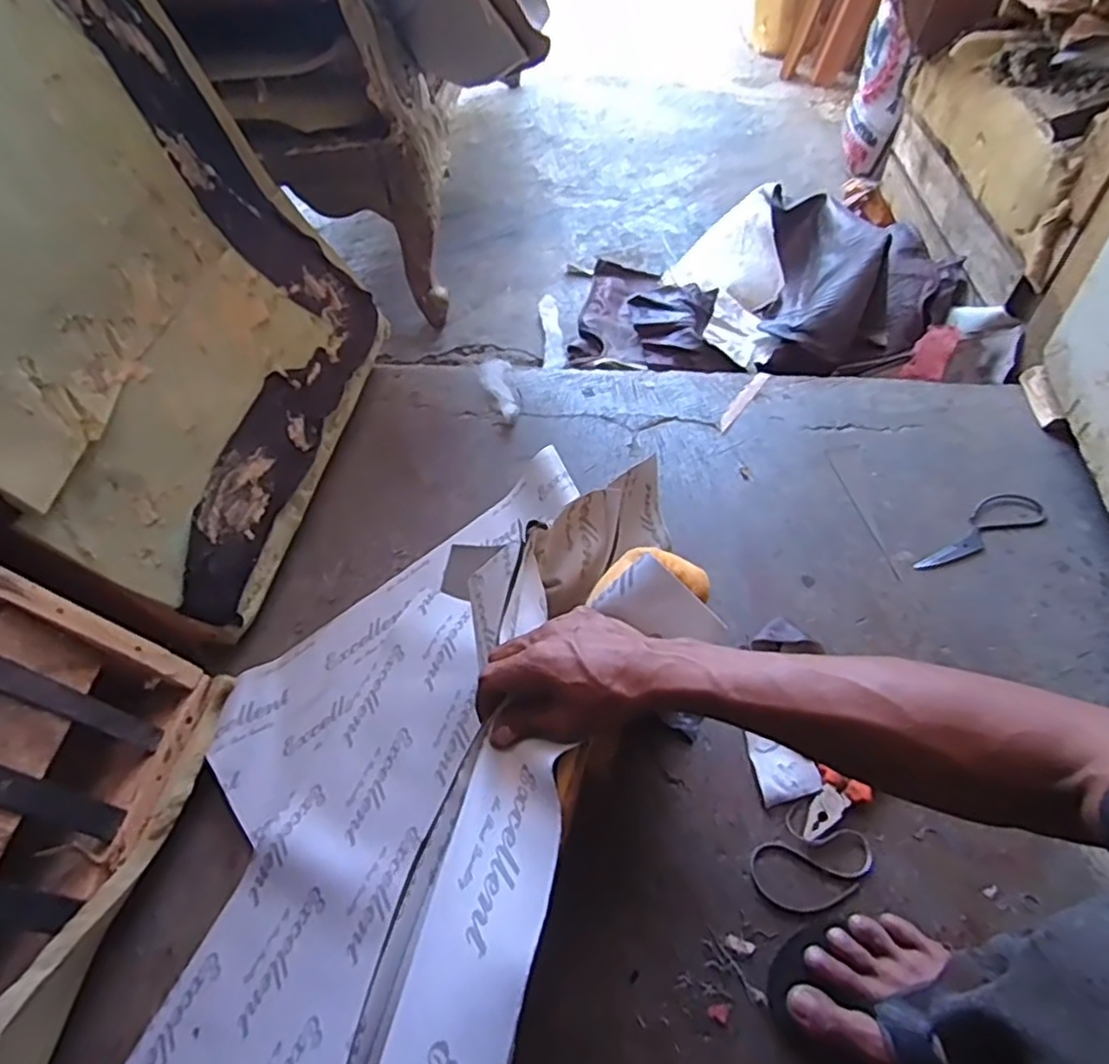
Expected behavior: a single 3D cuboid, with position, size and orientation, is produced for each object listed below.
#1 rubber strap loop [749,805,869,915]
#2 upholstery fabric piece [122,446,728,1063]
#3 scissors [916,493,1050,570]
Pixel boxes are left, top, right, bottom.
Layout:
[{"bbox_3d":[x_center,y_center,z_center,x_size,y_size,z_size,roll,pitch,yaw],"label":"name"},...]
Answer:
[{"bbox_3d":[0.229,0.293,0.605,0.097,0.012,0.076,-38,60,-21],"label":"rubber strap loop"},{"bbox_3d":[-0.168,0.221,0.552,0.439,0.227,0.848,19,58,17],"label":"upholstery fabric piece"},{"bbox_3d":[0.496,-0.006,0.804,0.181,0.007,0.056,-20,55,-10],"label":"scissors"}]

